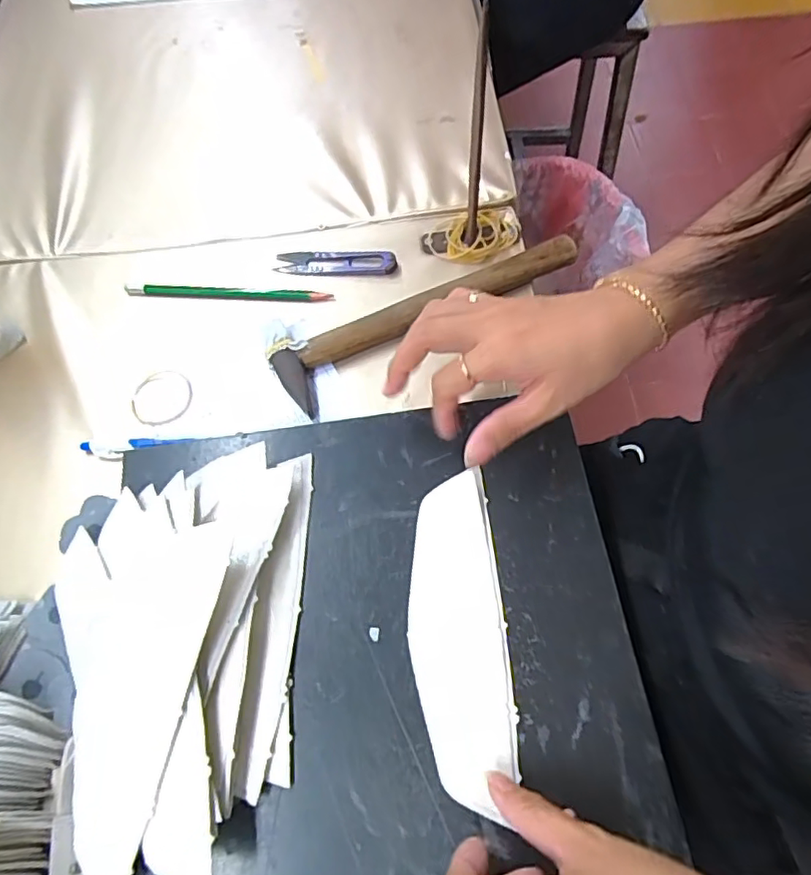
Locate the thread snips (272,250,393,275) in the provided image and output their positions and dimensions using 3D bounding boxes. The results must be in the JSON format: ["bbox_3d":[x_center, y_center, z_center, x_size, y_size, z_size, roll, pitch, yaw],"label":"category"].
[{"bbox_3d":[-0.058,-0.145,0.473,0.099,0.009,0.021,3,66,3],"label":"thread snips"}]

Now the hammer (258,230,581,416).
[{"bbox_3d":[0.016,-0.102,0.443,0.248,0.022,0.054,-31,69,-11],"label":"hammer"}]

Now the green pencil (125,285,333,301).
[{"bbox_3d":[-0.146,-0.119,0.468,0.168,0.006,0.009,3,66,3],"label":"green pencil"}]

